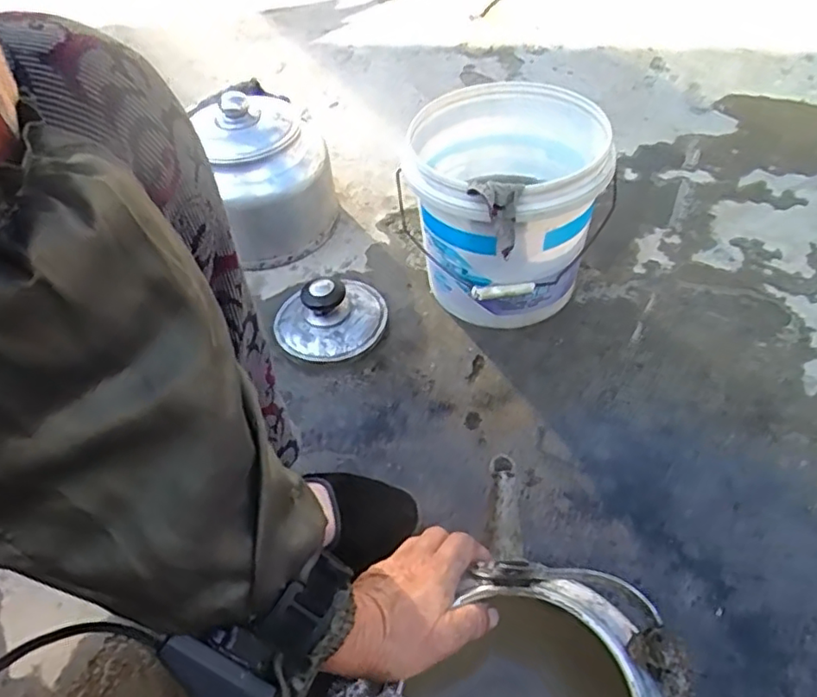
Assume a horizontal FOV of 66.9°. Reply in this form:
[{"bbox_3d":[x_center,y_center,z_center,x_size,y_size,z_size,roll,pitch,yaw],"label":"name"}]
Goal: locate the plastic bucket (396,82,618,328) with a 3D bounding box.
[{"bbox_3d":[0.113,-0.162,0.725,0.204,0.207,0.236,3,49,9],"label":"plastic bucket"}]

